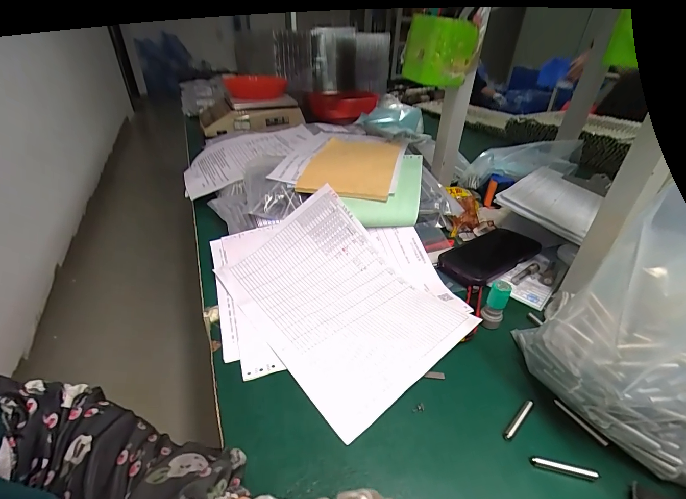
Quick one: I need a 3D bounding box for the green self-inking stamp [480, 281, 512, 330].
[{"bbox_3d":[0.178,0.067,0.392,0.022,0.059,0.024,21,40,25],"label":"green self-inking stamp"}]

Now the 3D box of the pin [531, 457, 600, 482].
[{"bbox_3d":[0.184,0.180,0.276,0.049,0.004,0.008,9,36,11],"label":"pin"}]

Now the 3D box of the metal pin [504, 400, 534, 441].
[{"bbox_3d":[0.164,0.158,0.310,0.051,0.004,0.007,-26,44,-33],"label":"metal pin"}]

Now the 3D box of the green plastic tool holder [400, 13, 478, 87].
[{"bbox_3d":[0.139,-0.287,0.486,0.071,0.081,0.077,-17,39,-24],"label":"green plastic tool holder"}]

